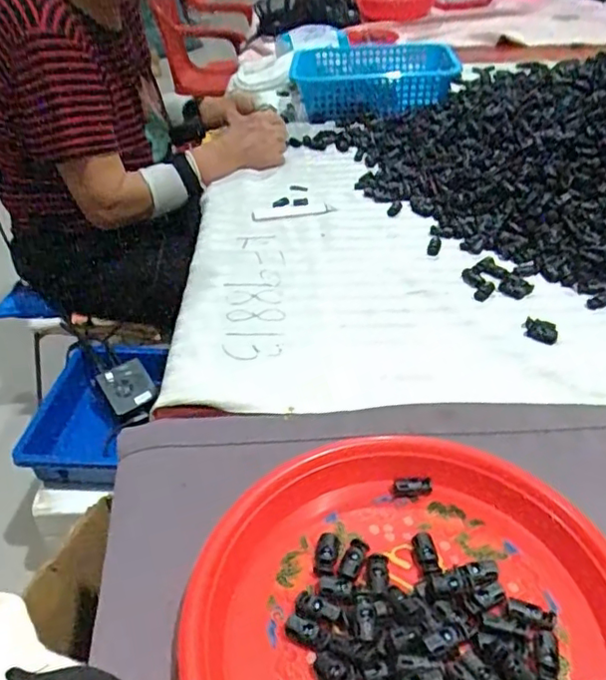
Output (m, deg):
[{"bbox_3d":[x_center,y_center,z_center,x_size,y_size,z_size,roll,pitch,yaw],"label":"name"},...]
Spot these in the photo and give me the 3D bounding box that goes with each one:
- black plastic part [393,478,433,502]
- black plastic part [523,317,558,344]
[{"bbox_3d":[0.078,0.106,0.426,0.027,0.006,0.015,-2,72,4],"label":"black plastic part"},{"bbox_3d":[0.228,-0.010,0.568,0.030,0.015,0.022,16,42,21],"label":"black plastic part"}]

